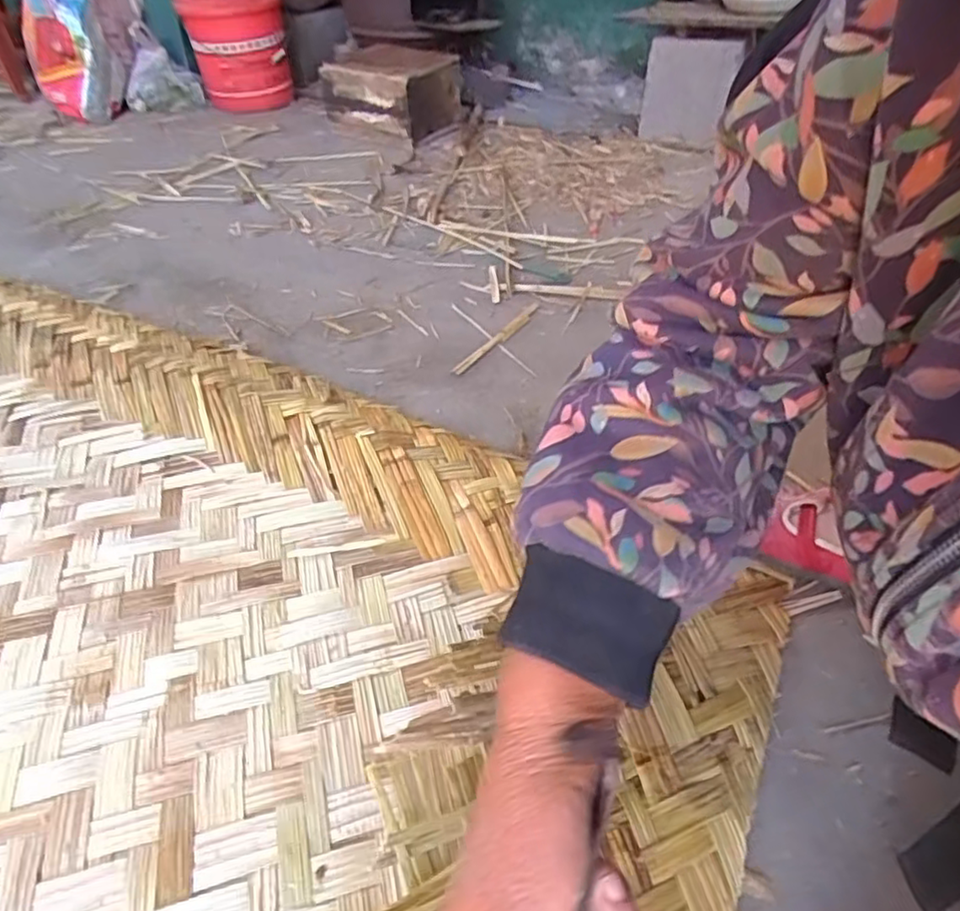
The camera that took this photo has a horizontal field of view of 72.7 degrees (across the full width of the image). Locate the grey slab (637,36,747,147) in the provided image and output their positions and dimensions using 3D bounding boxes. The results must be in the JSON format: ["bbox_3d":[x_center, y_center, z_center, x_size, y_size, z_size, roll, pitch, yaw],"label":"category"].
[{"bbox_3d":[0.424,-0.739,1.322,0.173,0.183,0.032,11,26,12],"label":"grey slab"}]

